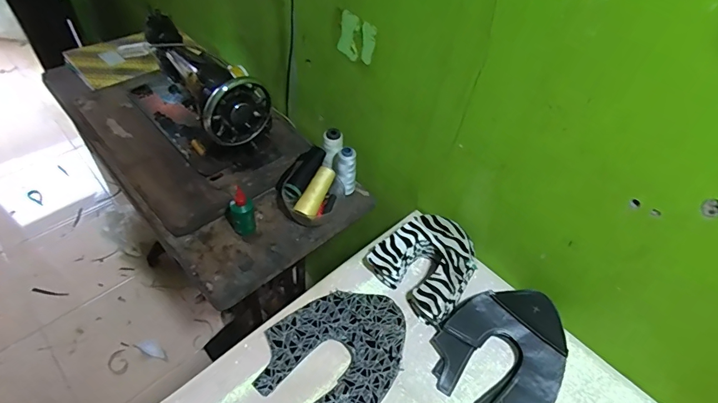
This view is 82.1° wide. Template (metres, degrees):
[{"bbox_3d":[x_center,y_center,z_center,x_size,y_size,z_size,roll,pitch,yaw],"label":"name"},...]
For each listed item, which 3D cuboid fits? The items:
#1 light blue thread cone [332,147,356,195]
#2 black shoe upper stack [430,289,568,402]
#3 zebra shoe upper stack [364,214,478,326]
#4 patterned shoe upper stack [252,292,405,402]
[{"bbox_3d":[-0.028,-0.060,0.854,0.047,0.108,0.045,4,49,-2],"label":"light blue thread cone"},{"bbox_3d":[0.237,0.240,0.661,0.230,0.064,0.196,-33,60,-30],"label":"black shoe upper stack"},{"bbox_3d":[0.128,0.109,0.747,0.166,0.083,0.159,38,56,24],"label":"zebra shoe upper stack"},{"bbox_3d":[-0.033,0.239,0.645,0.235,0.019,0.190,-39,68,-21],"label":"patterned shoe upper stack"}]

